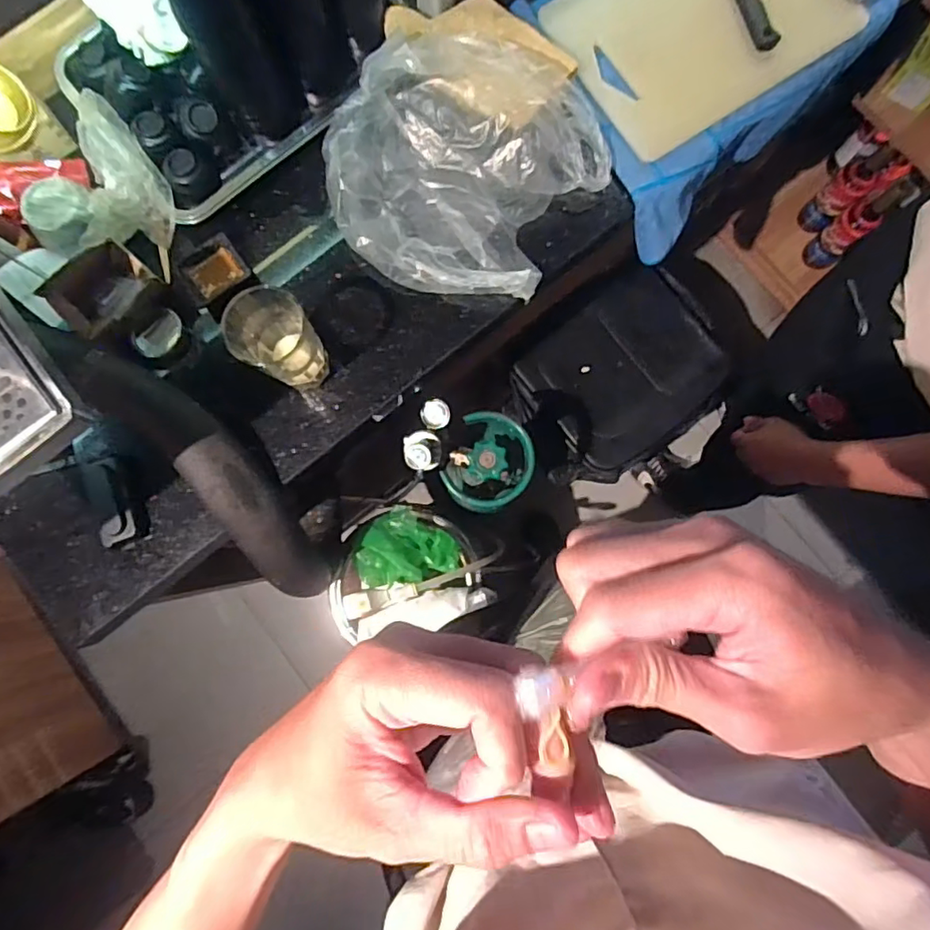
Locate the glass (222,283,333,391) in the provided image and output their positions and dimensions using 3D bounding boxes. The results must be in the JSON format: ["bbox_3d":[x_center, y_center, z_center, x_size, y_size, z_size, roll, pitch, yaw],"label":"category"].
[{"bbox_3d":[-0.208,-0.136,0.648,0.086,0.102,0.101,-41,84,-3],"label":"glass"}]

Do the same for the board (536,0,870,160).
[{"bbox_3d":[0.295,-0.564,0.724,0.329,0.020,0.253,-34,83,0],"label":"board"}]

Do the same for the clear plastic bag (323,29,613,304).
[{"bbox_3d":[0.001,-0.357,0.671,0.288,0.104,0.306,31,85,5],"label":"clear plastic bag"}]

